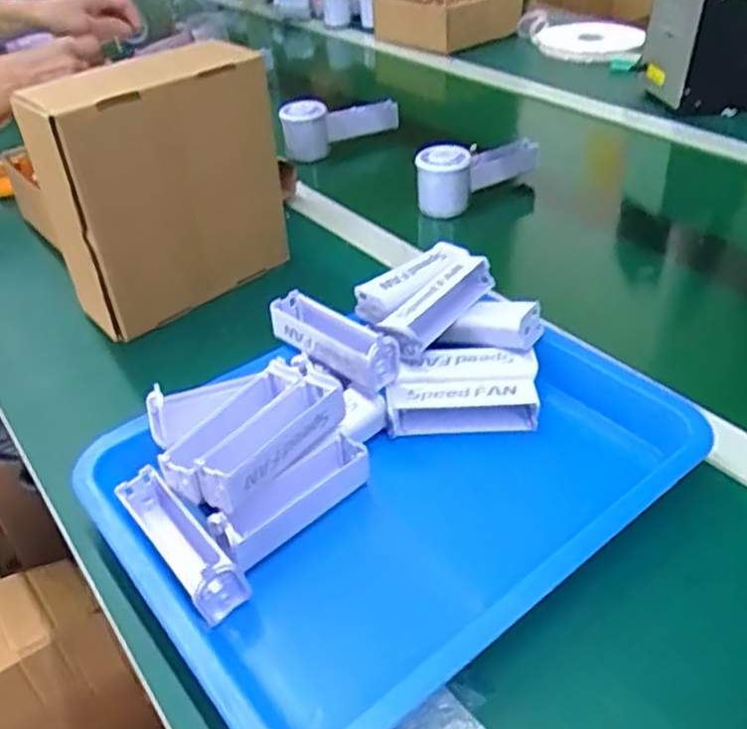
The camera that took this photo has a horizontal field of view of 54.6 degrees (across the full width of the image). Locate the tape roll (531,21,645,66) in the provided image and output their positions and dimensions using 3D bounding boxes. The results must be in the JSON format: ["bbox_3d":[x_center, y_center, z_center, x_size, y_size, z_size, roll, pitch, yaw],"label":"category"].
[{"bbox_3d":[0.376,-0.568,1.277,0.183,0.032,0.183,10,40,18],"label":"tape roll"}]

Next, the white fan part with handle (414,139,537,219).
[{"bbox_3d":[0.112,-0.214,0.797,0.172,0.063,0.054,-30,45,-29],"label":"white fan part with handle"}]

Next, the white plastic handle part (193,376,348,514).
[{"bbox_3d":[-0.059,0.042,0.424,0.028,0.031,0.097,22,45,30],"label":"white plastic handle part"}]

